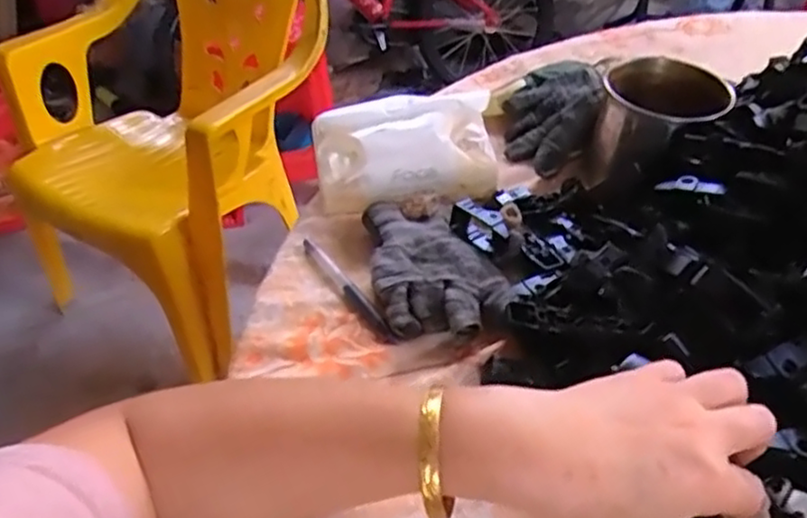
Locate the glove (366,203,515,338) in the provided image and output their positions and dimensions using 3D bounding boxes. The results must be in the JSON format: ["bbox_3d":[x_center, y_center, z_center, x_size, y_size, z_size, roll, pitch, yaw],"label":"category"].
[{"bbox_3d":[0.017,0.003,0.495,0.085,0.023,0.137,-13,41,-12],"label":"glove"}]

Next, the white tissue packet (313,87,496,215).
[{"bbox_3d":[0.001,-0.086,0.579,0.143,0.055,0.091,-9,76,-9],"label":"white tissue packet"}]

